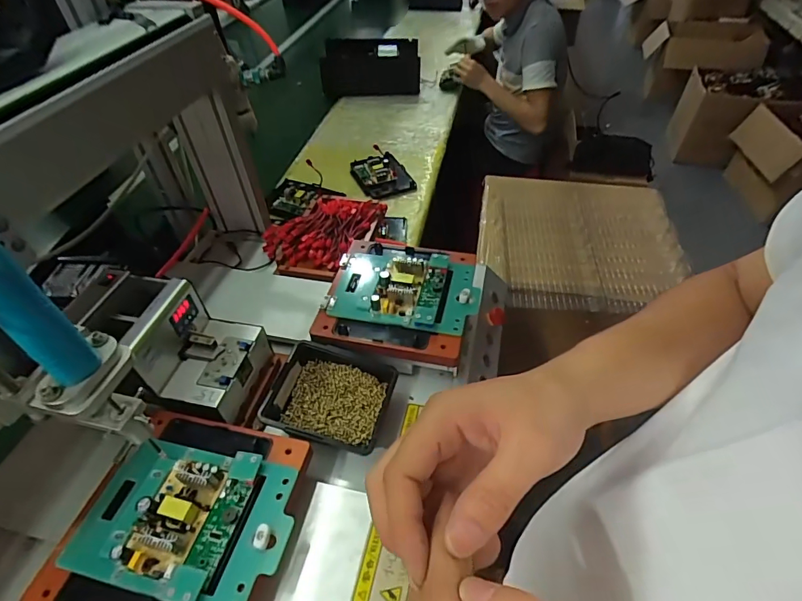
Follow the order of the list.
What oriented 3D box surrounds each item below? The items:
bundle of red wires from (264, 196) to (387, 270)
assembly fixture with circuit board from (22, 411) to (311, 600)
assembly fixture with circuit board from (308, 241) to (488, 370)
[{"bbox_3d":[-0.147,-0.132,0.800,0.169,0.045,0.193,16,48,19],"label":"bundle of red wires"},{"bbox_3d":[-0.213,0.206,0.426,0.206,0.036,0.199,7,45,10],"label":"assembly fixture with circuit board"},{"bbox_3d":[0.003,-0.017,0.619,0.207,0.039,0.192,7,45,11],"label":"assembly fixture with circuit board"}]

